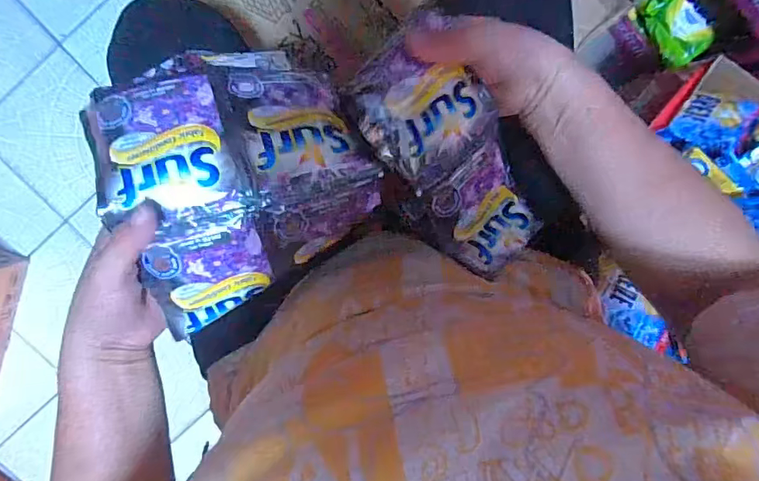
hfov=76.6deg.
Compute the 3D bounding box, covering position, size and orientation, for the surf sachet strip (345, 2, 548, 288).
[{"bbox_3d":[0.053,-0.059,0.352,0.095,0.023,0.186,-37,115,-13],"label":"surf sachet strip"}]

